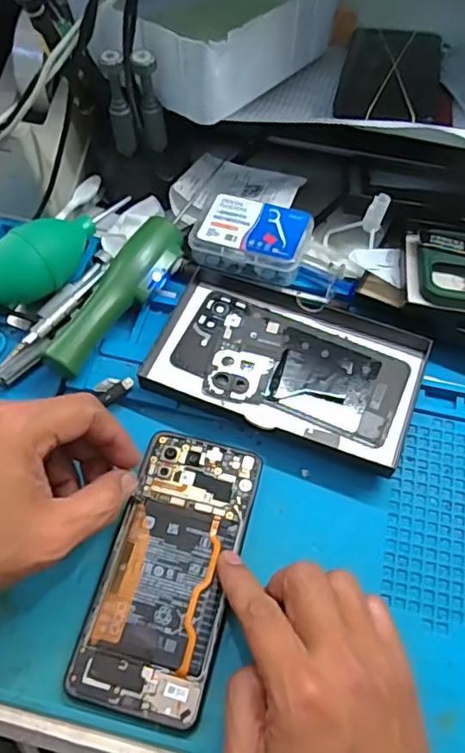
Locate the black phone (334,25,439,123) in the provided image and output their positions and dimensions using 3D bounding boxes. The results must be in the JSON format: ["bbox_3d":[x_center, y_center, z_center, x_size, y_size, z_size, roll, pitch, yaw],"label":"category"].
[{"bbox_3d":[0.133,-0.253,0.481,0.079,0.008,0.166,13,53,6],"label":"black phone"}]

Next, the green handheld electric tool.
[{"bbox_3d":[-0.082,-0.059,0.416,0.037,0.026,0.137,29,63,15],"label":"green handheld electric tool"}]

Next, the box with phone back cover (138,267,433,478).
[{"bbox_3d":[0.038,-0.010,0.408,0.179,0.023,0.112,20,61,11],"label":"box with phone back cover"}]

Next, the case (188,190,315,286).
[{"bbox_3d":[0.015,-0.105,0.442,0.085,0.034,0.051,16,61,8],"label":"case"}]

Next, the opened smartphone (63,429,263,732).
[{"bbox_3d":[-0.036,0.109,0.340,0.073,0.006,0.158,13,60,7],"label":"opened smartphone"}]

